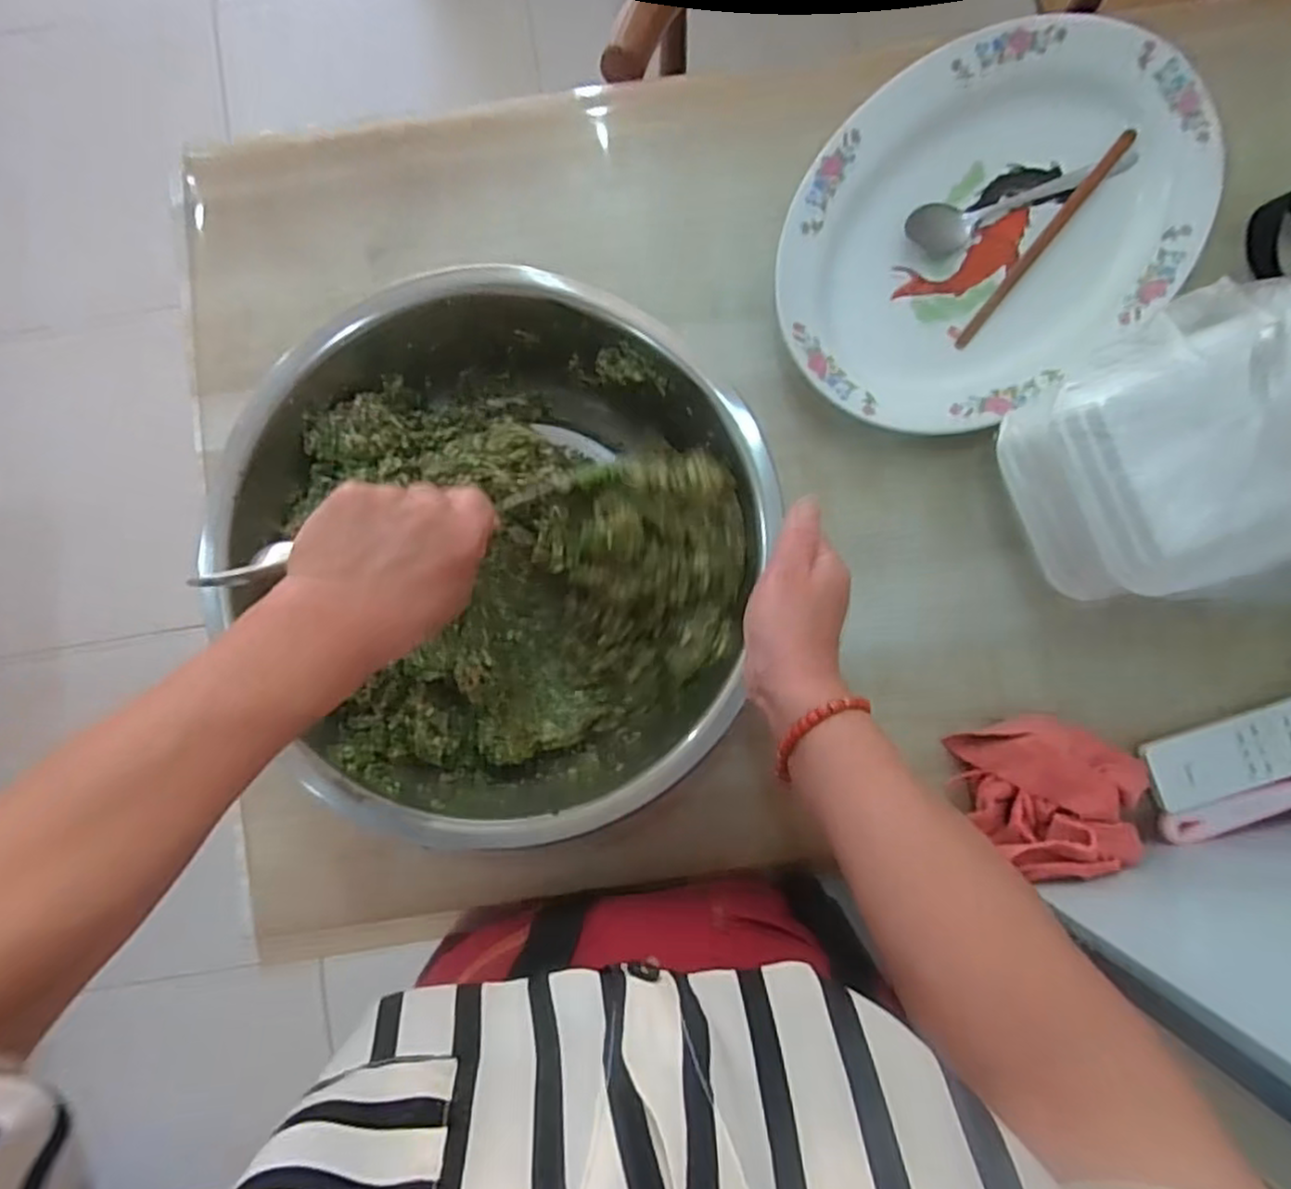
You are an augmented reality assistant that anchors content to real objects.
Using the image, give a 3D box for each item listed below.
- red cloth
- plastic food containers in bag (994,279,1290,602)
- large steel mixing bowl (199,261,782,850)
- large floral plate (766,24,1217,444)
[{"bbox_3d":[0.276,0.133,0.489,0.119,0.037,0.101,-8,86,1],"label":"red cloth"},{"bbox_3d":[0.337,-0.079,0.442,0.182,0.133,0.176,-23,86,0],"label":"plastic food containers in bag"},{"bbox_3d":[-0.098,-0.034,0.486,0.323,0.098,0.311,0,86,1],"label":"large steel mixing bowl"},{"bbox_3d":[0.246,-0.266,0.528,0.326,0.035,0.236,-35,86,-1],"label":"large floral plate"}]

